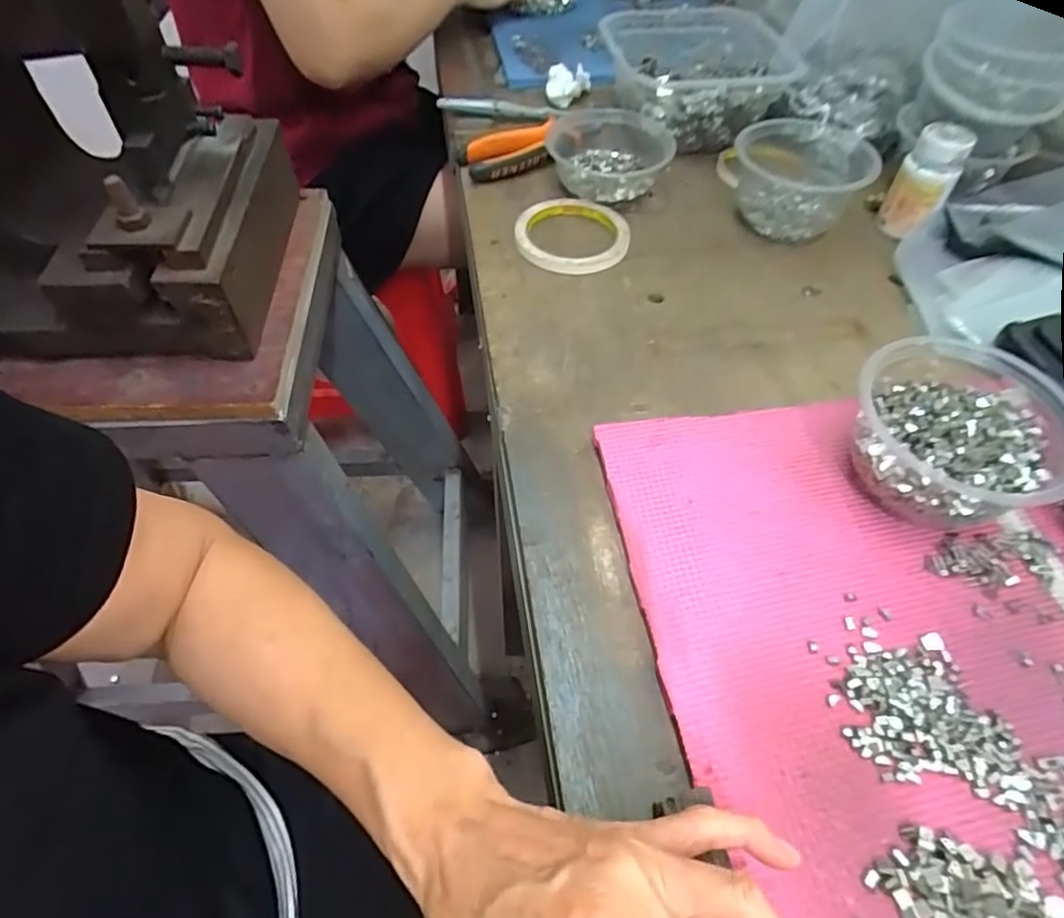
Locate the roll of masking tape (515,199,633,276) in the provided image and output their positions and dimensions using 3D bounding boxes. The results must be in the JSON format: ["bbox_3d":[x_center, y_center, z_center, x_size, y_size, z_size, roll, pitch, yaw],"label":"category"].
[{"bbox_3d":[0.036,-0.196,0.546,0.094,0.015,0.094,0,53,0],"label":"roll of masking tape"}]

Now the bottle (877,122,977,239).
[{"bbox_3d":[0.329,-0.232,0.531,0.045,0.079,0.044,29,58,20],"label":"bottle"}]

